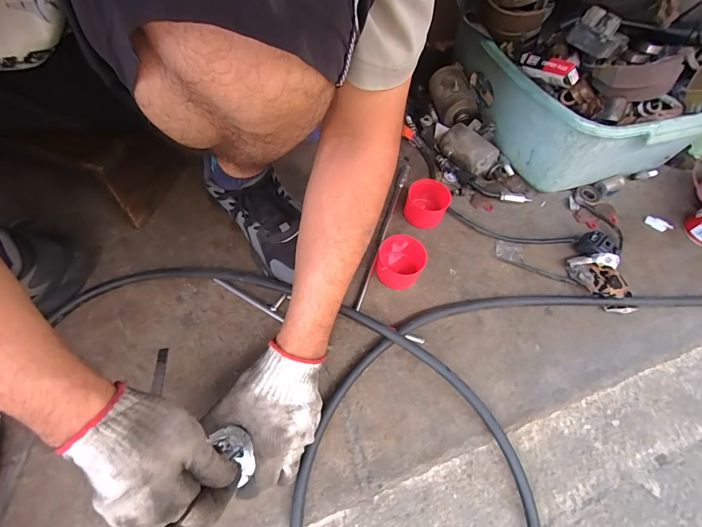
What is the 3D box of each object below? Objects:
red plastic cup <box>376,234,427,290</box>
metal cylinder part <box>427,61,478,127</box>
[{"bbox_3d":[0.072,-0.003,0.507,0.069,0.045,0.068,2,61,-3],"label":"red plastic cup"},{"bbox_3d":[0.194,-0.322,0.675,0.068,0.068,0.125,-12,62,-10],"label":"metal cylinder part"}]

